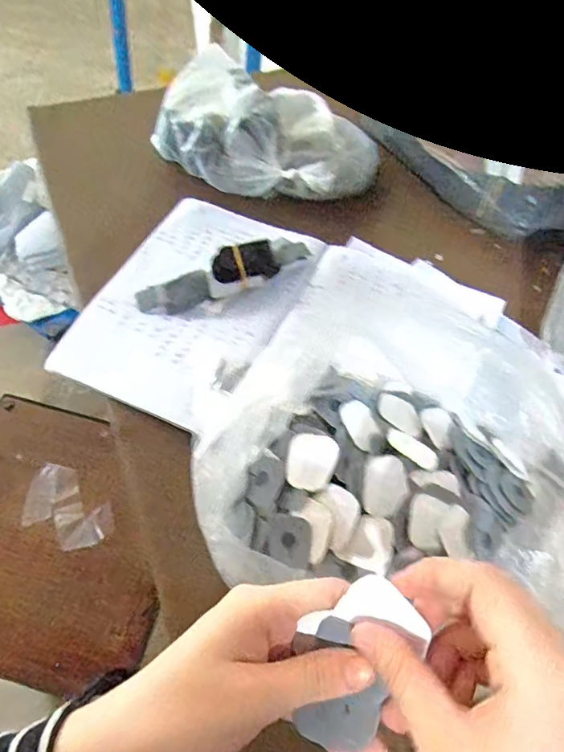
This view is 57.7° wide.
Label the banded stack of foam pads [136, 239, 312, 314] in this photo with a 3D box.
[{"bbox_3d":[-0.051,-0.097,0.484,0.168,0.043,0.031,-18,60,-15],"label":"banded stack of foam pads"}]

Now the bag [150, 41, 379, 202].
[{"bbox_3d":[-0.024,-0.272,0.581,0.247,0.077,0.149,34,61,16],"label":"bag"}]

